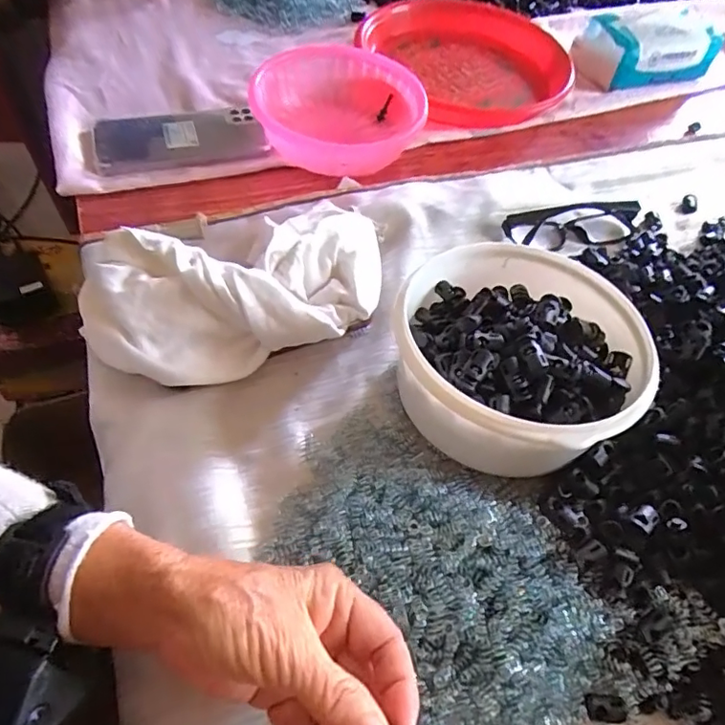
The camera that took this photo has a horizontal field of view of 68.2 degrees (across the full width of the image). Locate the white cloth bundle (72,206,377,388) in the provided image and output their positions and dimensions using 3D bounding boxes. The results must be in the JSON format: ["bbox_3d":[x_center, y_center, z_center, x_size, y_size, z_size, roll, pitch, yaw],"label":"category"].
[{"bbox_3d":[-0.085,-0.059,0.399,0.219,0.064,0.127,-19,59,-17],"label":"white cloth bundle"}]

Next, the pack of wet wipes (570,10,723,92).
[{"bbox_3d":[0.356,-0.401,0.674,0.169,0.052,0.086,-14,57,-14],"label":"pack of wet wipes"}]

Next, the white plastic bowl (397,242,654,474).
[{"bbox_3d":[0.101,-0.002,0.367,0.149,0.090,0.158,3,56,-5],"label":"white plastic bowl"}]

